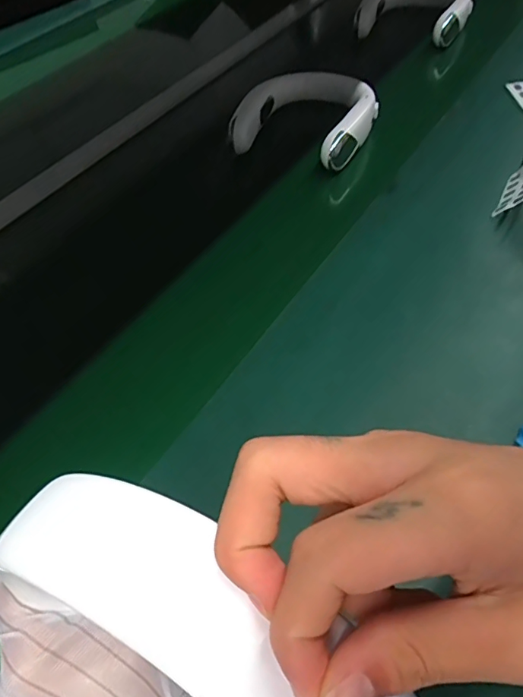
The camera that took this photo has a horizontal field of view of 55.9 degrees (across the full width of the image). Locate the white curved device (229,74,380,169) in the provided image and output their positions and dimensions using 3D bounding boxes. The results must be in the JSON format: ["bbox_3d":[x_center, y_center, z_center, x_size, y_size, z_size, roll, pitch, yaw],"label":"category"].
[{"bbox_3d":[0.068,-0.347,0.730,0.190,0.049,0.195,16,56,17],"label":"white curved device"}]

